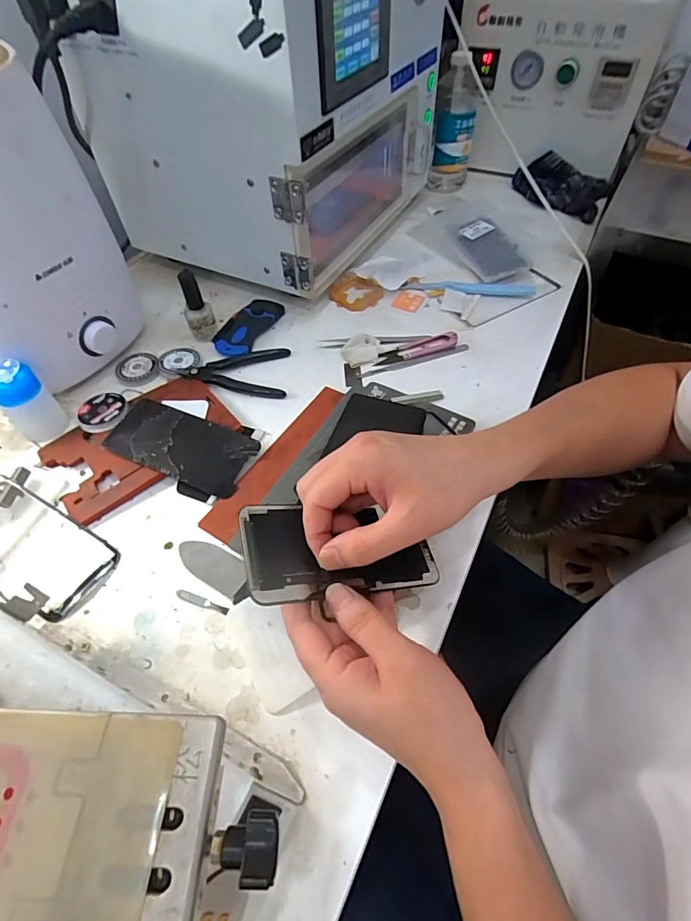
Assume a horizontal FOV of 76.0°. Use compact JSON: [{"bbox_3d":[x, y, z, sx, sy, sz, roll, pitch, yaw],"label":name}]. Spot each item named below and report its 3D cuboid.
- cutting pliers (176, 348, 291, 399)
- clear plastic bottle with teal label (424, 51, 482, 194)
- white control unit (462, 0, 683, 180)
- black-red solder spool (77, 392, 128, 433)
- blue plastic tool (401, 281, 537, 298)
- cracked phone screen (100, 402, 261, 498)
[{"bbox_3d":[-0.123,-0.098,0.488,0.115,0.007,0.070,-1,53,2],"label":"cutting pliers"},{"bbox_3d":[0.172,-0.526,0.702,0.066,0.170,0.073,8,53,8],"label":"clear plastic bottle with teal label"},{"bbox_3d":[0.336,-0.627,0.699,0.284,0.260,0.229,20,56,17],"label":"white control unit"},{"bbox_3d":[-0.245,-0.050,0.446,0.046,0.007,0.049,-24,55,-15],"label":"black-red solder spool"},{"bbox_3d":[0.159,-0.222,0.568,0.163,0.010,0.021,6,53,6],"label":"blue plastic tool"},{"bbox_3d":[-0.157,-0.016,0.421,0.139,0.006,0.066,21,61,11],"label":"cracked phone screen"}]

